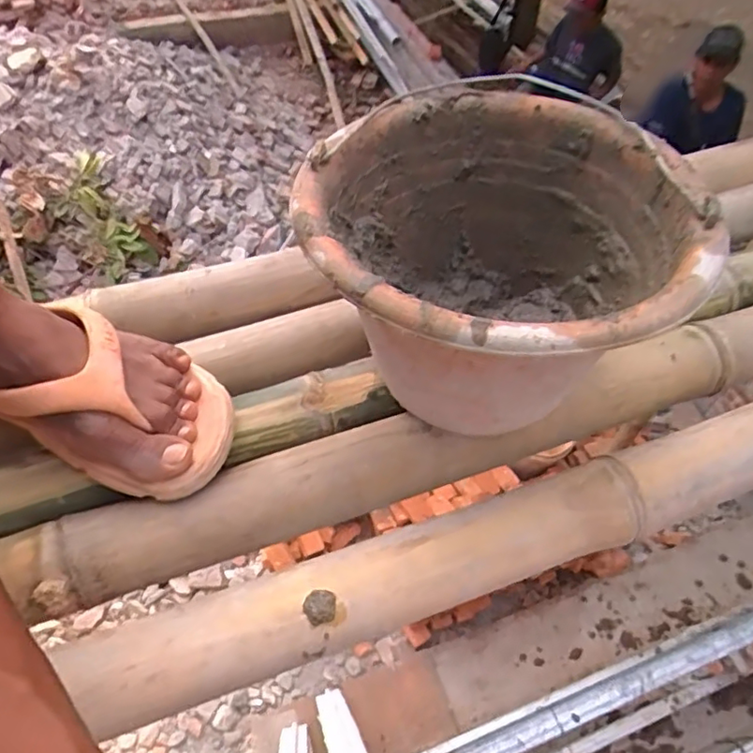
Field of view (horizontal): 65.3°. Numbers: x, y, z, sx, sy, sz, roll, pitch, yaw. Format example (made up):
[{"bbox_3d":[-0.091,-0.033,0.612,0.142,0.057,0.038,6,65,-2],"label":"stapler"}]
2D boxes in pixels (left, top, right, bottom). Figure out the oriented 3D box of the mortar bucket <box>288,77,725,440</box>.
[{"bbox_3d":[0.076,-0.072,0.408,0.241,0.144,0.237,2,56,-3],"label":"mortar bucket"}]

